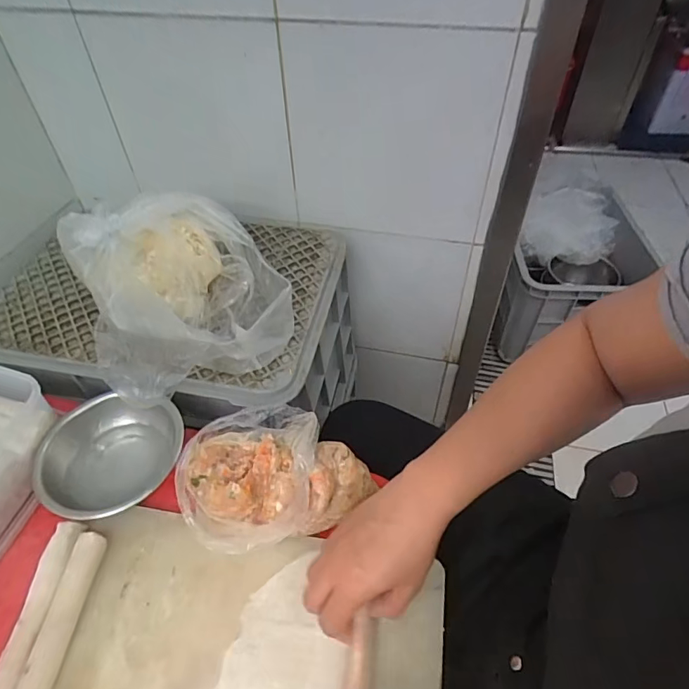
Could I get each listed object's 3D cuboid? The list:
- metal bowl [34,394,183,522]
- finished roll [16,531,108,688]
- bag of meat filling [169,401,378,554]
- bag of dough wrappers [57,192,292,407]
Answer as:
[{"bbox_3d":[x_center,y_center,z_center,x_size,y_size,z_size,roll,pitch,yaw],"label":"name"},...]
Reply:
[{"bbox_3d":[-0.272,0.125,0.538,0.126,0.051,0.149,21,52,19],"label":"metal bowl"},{"bbox_3d":[-0.264,0.276,0.424,0.025,0.030,0.194,1,48,3],"label":"finished roll"},{"bbox_3d":[-0.075,0.140,0.493,0.179,0.085,0.130,-20,50,-16],"label":"bag of meat filling"},{"bbox_3d":[-0.200,-0.074,0.595,0.224,0.157,0.241,-19,50,-15],"label":"bag of dough wrappers"}]

